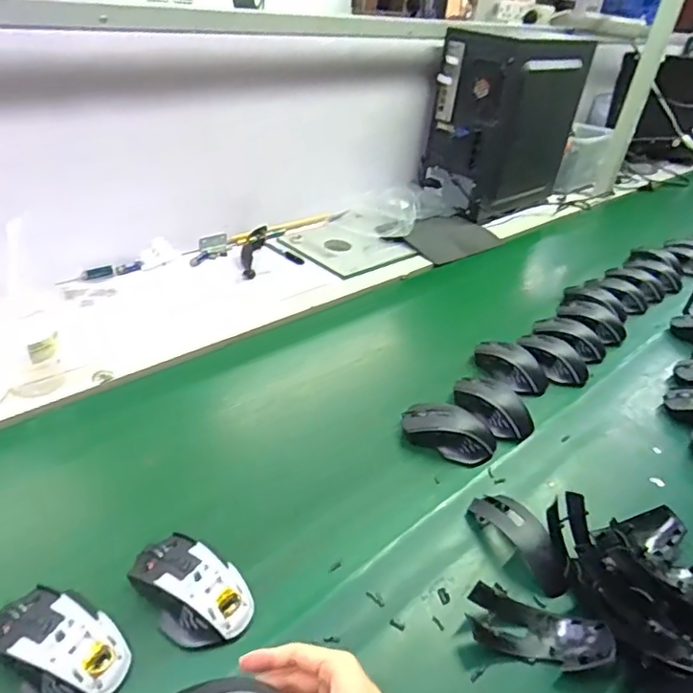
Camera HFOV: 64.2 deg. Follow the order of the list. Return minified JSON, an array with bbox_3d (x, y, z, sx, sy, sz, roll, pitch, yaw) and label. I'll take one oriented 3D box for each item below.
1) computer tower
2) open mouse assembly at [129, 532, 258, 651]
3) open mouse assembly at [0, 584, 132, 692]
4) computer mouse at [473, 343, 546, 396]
[{"bbox_3d":[0.370,-0.522,1.314,0.323,0.387,0.193,-25,46,-38],"label":"computer tower"},{"bbox_3d":[-0.139,0.210,0.485,0.117,0.034,0.070,23,37,21],"label":"open mouse assembly"},{"bbox_3d":[-0.228,0.236,0.436,0.109,0.041,0.070,25,38,24],"label":"open mouse assembly"},{"bbox_3d":[0.244,0.024,0.822,0.076,0.041,0.111,-14,39,-28],"label":"computer mouse"}]

